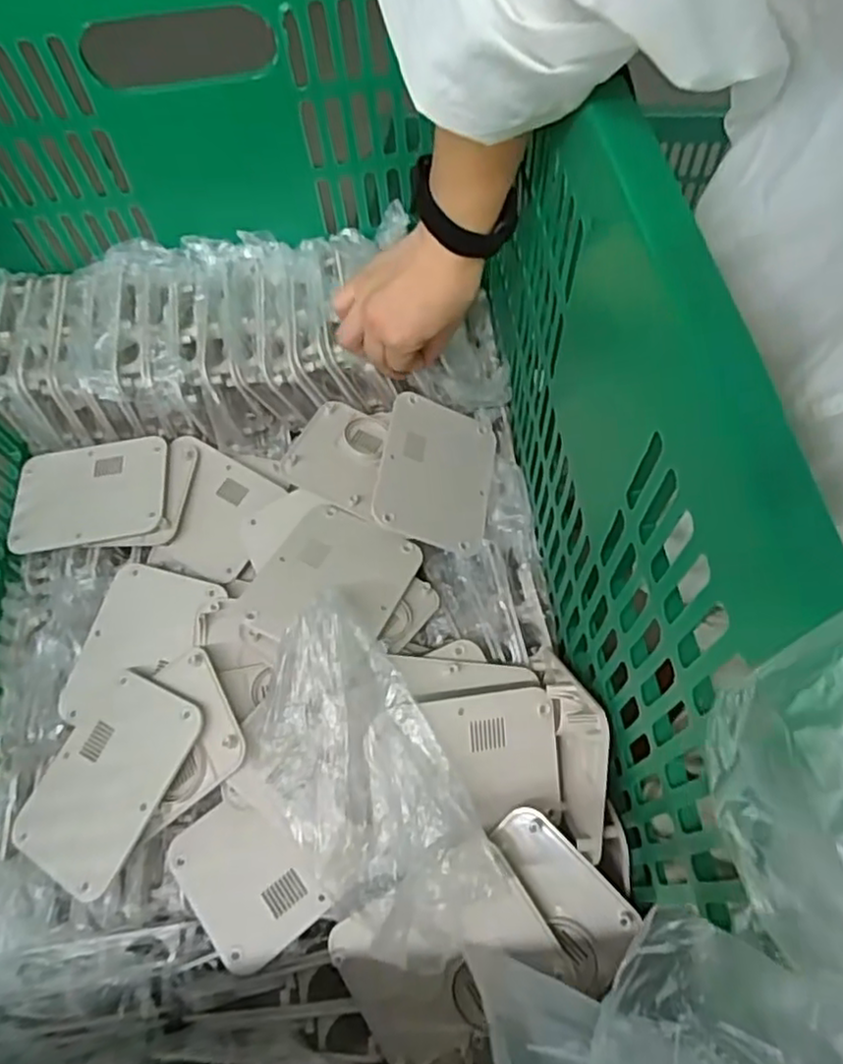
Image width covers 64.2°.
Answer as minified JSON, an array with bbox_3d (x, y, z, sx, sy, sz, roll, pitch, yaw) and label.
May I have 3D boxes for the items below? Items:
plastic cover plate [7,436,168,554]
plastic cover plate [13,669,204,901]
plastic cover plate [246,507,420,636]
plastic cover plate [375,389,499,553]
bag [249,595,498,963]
[{"bbox_3d":[-0.275,-0.034,0.557,0.124,0.010,0.099,-9,59,-1],"label":"plastic cover plate"},{"bbox_3d":[-0.206,0.160,0.442,0.095,0.010,0.125,17,68,28],"label":"plastic cover plate"},{"bbox_3d":[-0.061,0.034,0.488,0.095,0.006,0.121,23,48,6],"label":"plastic cover plate"},{"bbox_3d":[0.013,-0.049,0.548,0.093,0.006,0.125,19,62,-18],"label":"plastic cover plate"},{"bbox_3d":[-0.041,0.153,0.410,0.106,0.089,0.200,-30,64,-11],"label":"bag"}]

